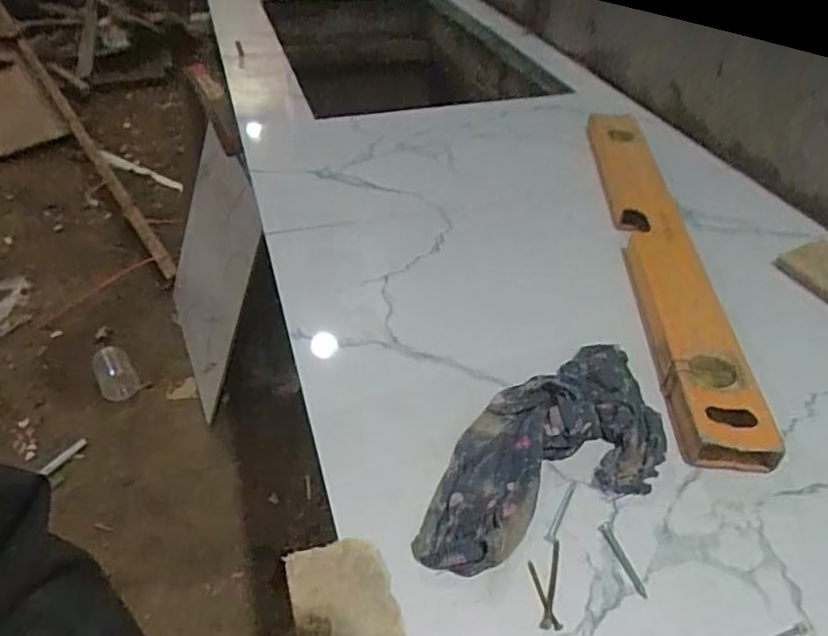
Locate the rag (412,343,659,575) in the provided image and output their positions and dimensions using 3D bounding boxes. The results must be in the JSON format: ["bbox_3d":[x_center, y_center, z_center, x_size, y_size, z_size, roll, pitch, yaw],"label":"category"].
[{"bbox_3d":[0.092,0.092,0.435,0.227,0.025,0.107,-25,47,-27],"label":"rag"}]

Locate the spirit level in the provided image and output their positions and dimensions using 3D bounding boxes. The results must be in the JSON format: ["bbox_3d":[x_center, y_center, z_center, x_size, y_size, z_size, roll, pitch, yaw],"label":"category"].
[{"bbox_3d":[0.242,-0.080,0.639,0.065,0.031,0.552,3,40,3],"label":"spirit level"}]

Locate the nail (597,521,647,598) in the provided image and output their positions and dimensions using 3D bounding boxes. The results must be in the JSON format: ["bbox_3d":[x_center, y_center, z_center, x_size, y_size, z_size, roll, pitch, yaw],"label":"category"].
[{"bbox_3d":[0.130,0.148,0.383,0.008,0.004,0.048,-13,42,-16],"label":"nail"}]

